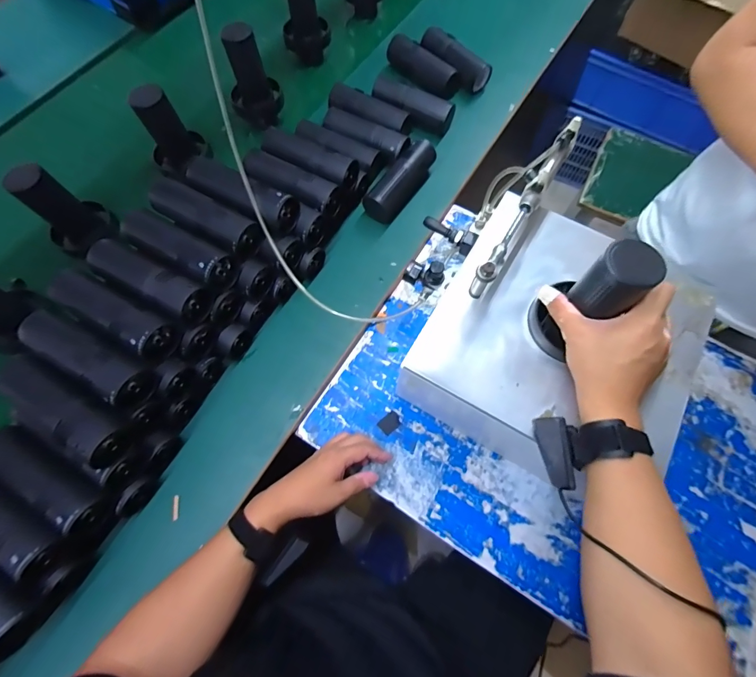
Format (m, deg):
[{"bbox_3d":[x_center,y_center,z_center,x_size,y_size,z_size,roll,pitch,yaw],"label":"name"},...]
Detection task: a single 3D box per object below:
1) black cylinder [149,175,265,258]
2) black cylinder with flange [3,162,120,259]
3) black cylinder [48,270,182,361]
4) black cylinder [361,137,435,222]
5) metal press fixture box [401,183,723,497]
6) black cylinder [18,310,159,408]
[{"bbox_3d":[-0.244,-0.167,0.540,0.155,0.054,0.055,28,71,10],"label":"black cylinder"},{"bbox_3d":[-0.469,-0.195,0.572,0.077,0.134,0.087,38,73,13],"label":"black cylinder with flange"},{"bbox_3d":[-0.336,-0.032,0.481,0.169,0.047,0.053,27,71,9],"label":"black cylinder"},{"bbox_3d":[0.044,-0.288,0.708,0.055,0.056,0.172,34,72,12],"label":"black cylinder"},{"bbox_3d":[0.216,0.012,0.544,0.276,0.174,0.290,30,72,11],"label":"metal press fixture box"},{"bbox_3d":[-0.350,0.022,0.460,0.165,0.042,0.055,29,72,10],"label":"black cylinder"}]

